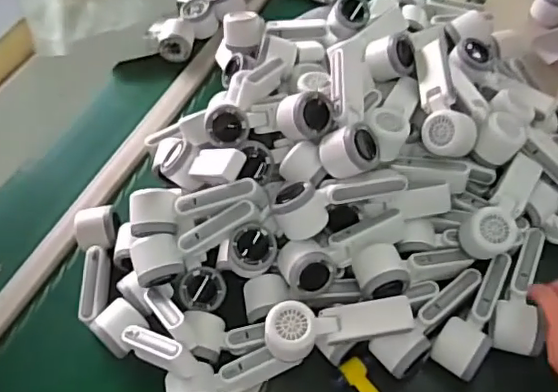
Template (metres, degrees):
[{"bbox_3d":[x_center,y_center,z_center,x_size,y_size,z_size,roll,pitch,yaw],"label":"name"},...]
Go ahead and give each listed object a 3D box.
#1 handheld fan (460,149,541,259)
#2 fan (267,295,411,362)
[{"bbox_3d":[0.284,0.011,0.733,0.064,0.061,0.158,24,62,19],"label":"handheld fan"},{"bbox_3d":[0.070,0.150,0.652,0.165,0.056,0.052,-7,57,0],"label":"fan"}]

